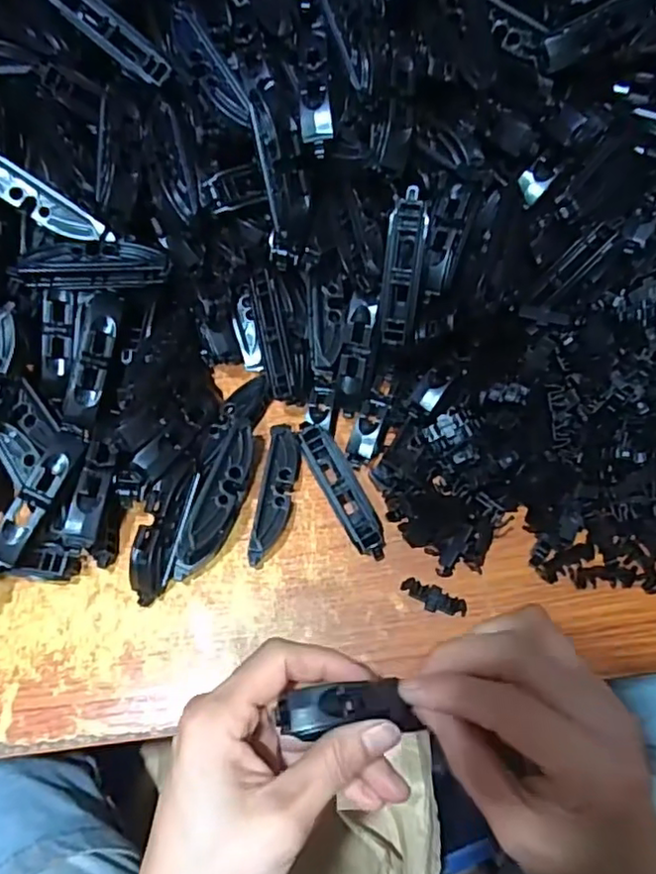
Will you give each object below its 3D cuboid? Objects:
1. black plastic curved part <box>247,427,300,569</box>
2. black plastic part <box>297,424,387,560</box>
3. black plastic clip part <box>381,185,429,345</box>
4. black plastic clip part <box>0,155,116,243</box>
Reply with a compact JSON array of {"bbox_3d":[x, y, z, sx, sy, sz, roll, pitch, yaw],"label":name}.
[{"bbox_3d":[-0.029,0.032,0.348,0.018,0.019,0.081,7,65,3],"label":"black plastic curved part"},{"bbox_3d":[0.010,0.030,0.345,0.023,0.018,0.082,-28,85,-13],"label":"black plastic part"},{"bbox_3d":[0.040,-0.089,0.326,0.019,0.078,0.015,5,24,2],"label":"black plastic clip part"},{"bbox_3d":[-0.153,-0.125,0.321,0.079,0.012,0.018,32,67,-9],"label":"black plastic clip part"}]

